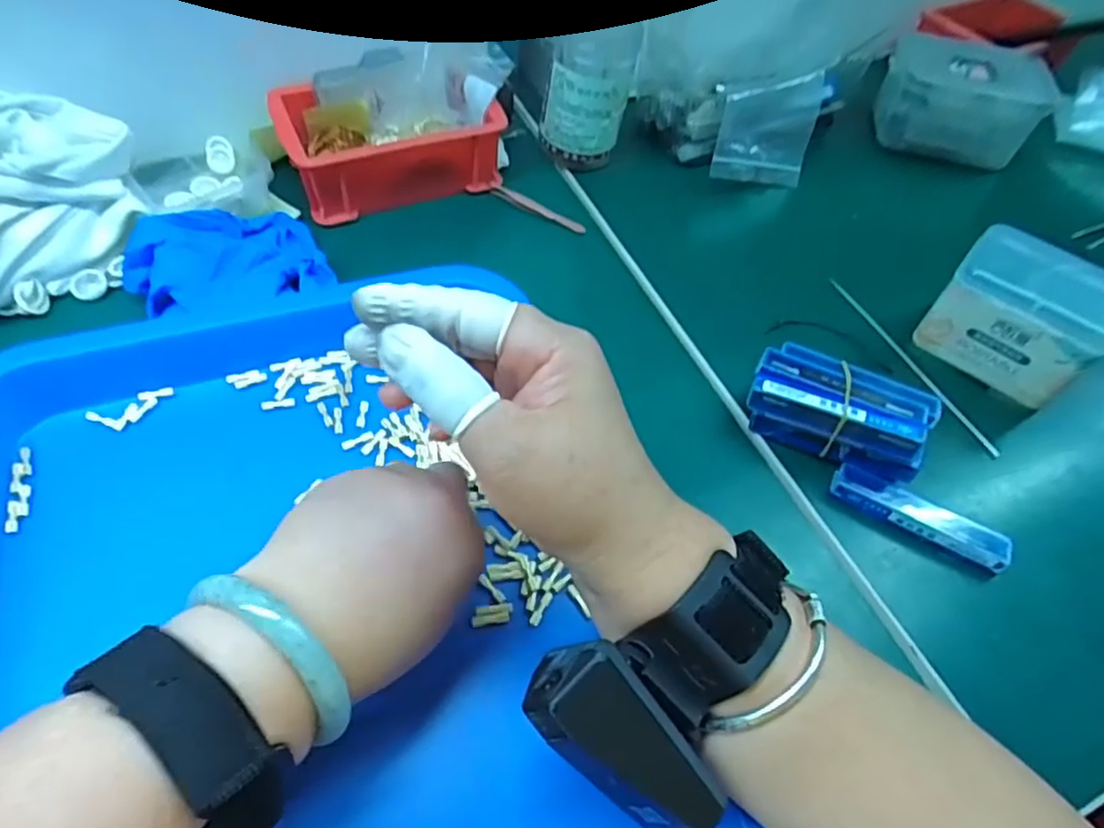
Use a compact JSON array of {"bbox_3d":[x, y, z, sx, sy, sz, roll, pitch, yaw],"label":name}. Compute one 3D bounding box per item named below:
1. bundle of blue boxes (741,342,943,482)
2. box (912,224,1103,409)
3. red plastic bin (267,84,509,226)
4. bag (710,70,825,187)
[{"bbox_3d":[0.160,-0.005,0.369,0.095,0.041,0.050,25,56,12],"label":"bundle of blue boxes"},{"bbox_3d":[0.288,-0.060,0.408,0.088,0.070,0.064,35,58,18],"label":"box"},{"bbox_3d":[-0.115,-0.197,0.476,0.148,0.050,0.083,-17,58,-17],"label":"red plastic bin"},{"bbox_3d":[0.166,-0.222,0.508,0.084,0.079,0.017,-5,26,-28],"label":"bag"}]

